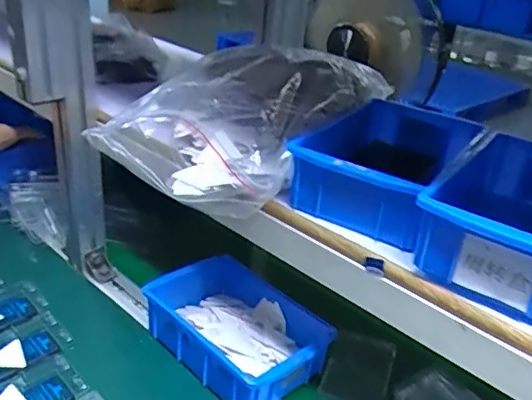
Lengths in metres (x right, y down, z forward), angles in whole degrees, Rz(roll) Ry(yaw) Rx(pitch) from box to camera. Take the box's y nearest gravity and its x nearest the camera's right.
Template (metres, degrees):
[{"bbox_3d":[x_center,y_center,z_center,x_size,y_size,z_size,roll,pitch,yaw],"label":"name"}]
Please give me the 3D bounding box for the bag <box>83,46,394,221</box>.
[{"bbox_3d":[0.003,-0.086,0.585,0.169,0.121,0.313,24,32,31],"label":"bag"}]

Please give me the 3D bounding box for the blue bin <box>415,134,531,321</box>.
[{"bbox_3d":[0.214,0.021,0.456,0.129,0.072,0.190,22,31,28],"label":"blue bin"}]

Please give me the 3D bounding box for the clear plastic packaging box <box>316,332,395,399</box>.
[{"bbox_3d":[0.105,0.198,0.640,0.072,0.014,0.123,12,27,16],"label":"clear plastic packaging box"}]

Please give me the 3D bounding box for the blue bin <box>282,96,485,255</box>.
[{"bbox_3d":[0.119,-0.031,0.539,0.126,0.067,0.197,21,31,26],"label":"blue bin"}]

